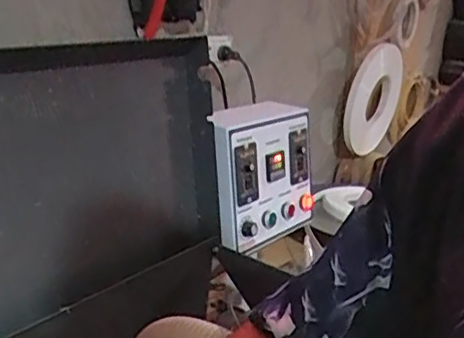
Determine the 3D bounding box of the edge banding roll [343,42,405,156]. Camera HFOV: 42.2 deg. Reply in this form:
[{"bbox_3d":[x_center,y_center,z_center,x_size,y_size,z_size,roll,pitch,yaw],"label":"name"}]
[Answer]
[{"bbox_3d":[0.448,-0.219,1.869,0.024,0.390,0.329,17,-15,31],"label":"edge banding roll"}]

